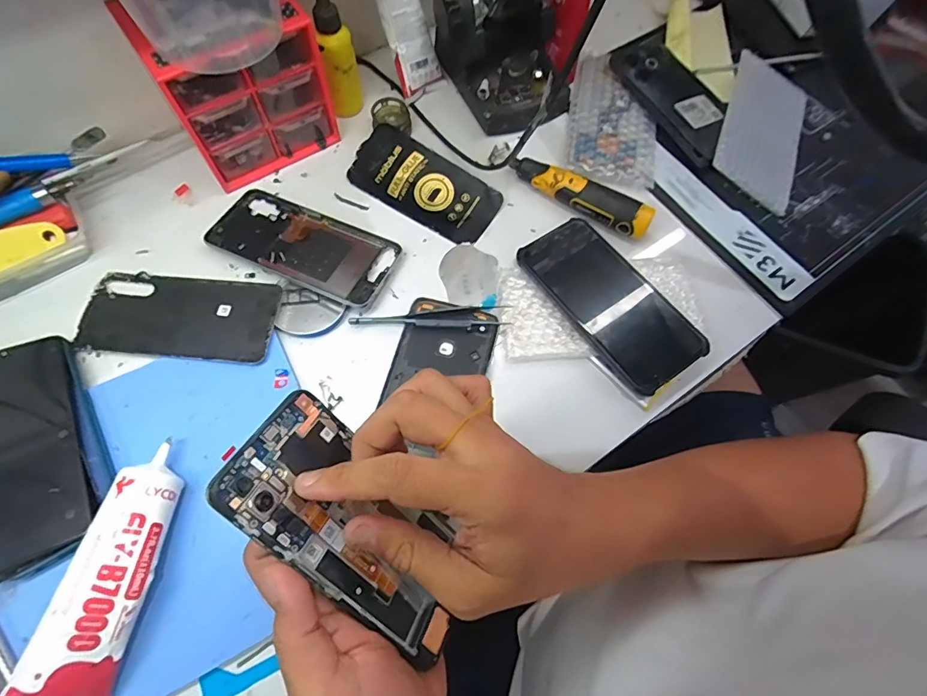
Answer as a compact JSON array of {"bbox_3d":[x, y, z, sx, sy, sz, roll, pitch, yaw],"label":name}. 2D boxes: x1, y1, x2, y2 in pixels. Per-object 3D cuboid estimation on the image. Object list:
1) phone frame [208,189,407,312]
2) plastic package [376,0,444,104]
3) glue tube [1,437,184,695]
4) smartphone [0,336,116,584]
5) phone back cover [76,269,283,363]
[{"bbox_3d":[-0.141,-0.092,0.413,0.162,0.013,0.073,24,69,7],"label":"phone frame"},{"bbox_3d":[-0.058,-0.318,0.449,0.044,0.136,0.020,-32,41,-14],"label":"plastic package"},{"bbox_3d":[-0.214,0.141,0.291,0.042,0.046,0.151,12,68,2],"label":"glue tube"},{"bbox_3d":[-0.308,0.069,0.329,0.085,0.011,0.162,-25,69,-21],"label":"smartphone"},{"bbox_3d":[-0.230,-0.027,0.380,0.152,0.010,0.070,7,68,0],"label":"phone back cover"}]

